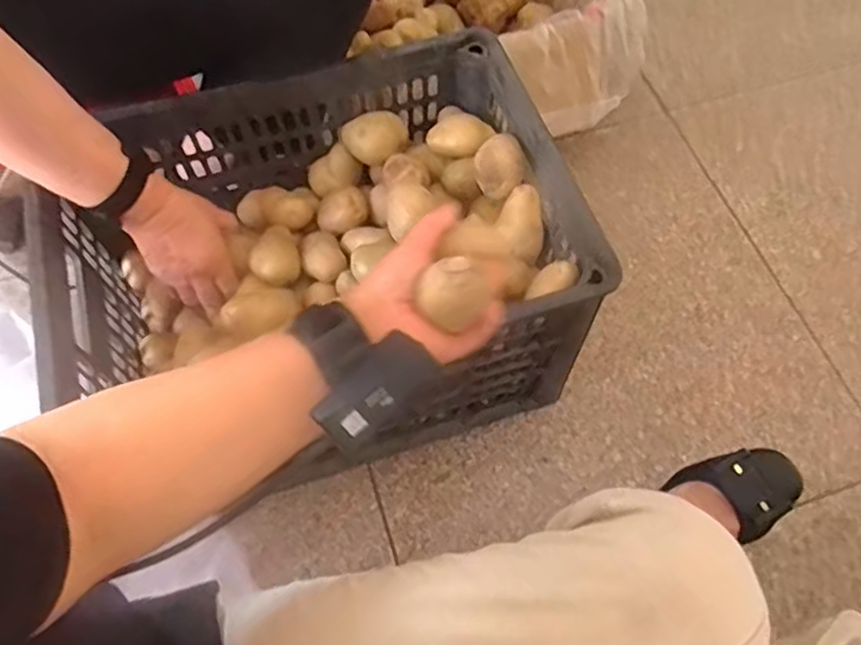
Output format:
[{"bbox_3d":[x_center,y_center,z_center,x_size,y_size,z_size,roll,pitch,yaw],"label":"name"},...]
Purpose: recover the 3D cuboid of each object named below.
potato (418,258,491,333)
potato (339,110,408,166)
[{"bbox_3d":[0.015,-0.016,0.428,0.039,0.044,0.034,33,70,14],"label":"potato"},{"bbox_3d":[-0.062,-0.205,0.742,0.069,0.041,0.046,-13,64,-7],"label":"potato"}]

